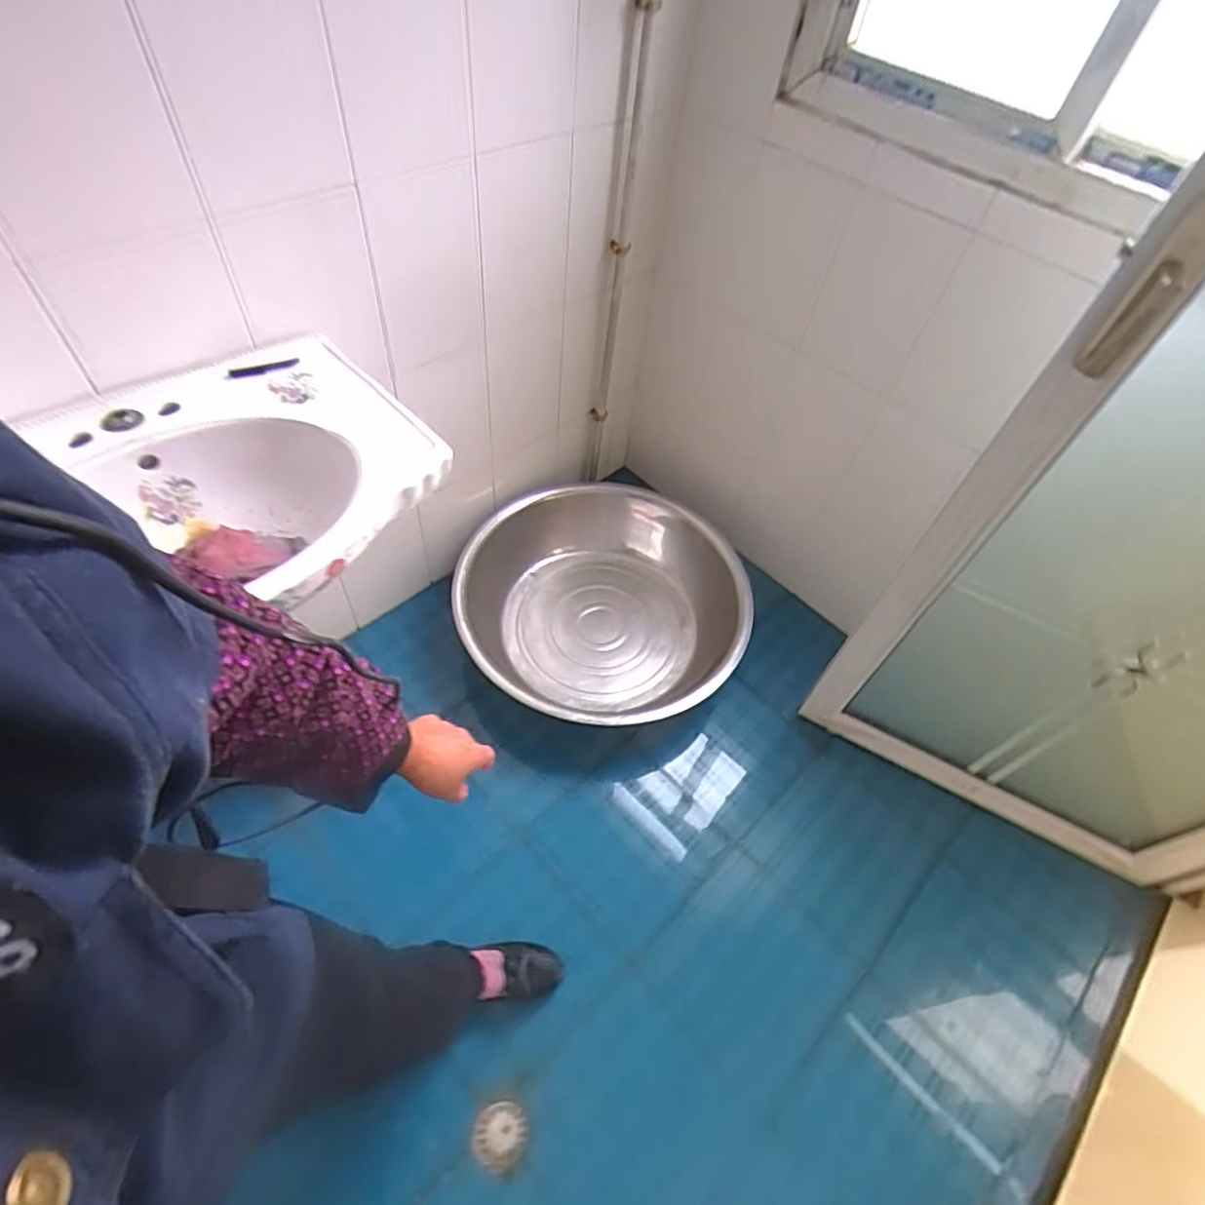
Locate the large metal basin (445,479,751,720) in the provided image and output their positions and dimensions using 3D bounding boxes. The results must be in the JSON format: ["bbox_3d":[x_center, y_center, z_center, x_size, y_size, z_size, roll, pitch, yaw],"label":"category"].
[{"bbox_3d":[-0.003,0.017,1.332,0.567,0.157,0.503,5,56,-1],"label":"large metal basin"}]

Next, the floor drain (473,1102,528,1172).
[{"bbox_3d":[-0.151,0.784,0.945,0.078,0.005,0.078,3,56,-3],"label":"floor drain"}]

